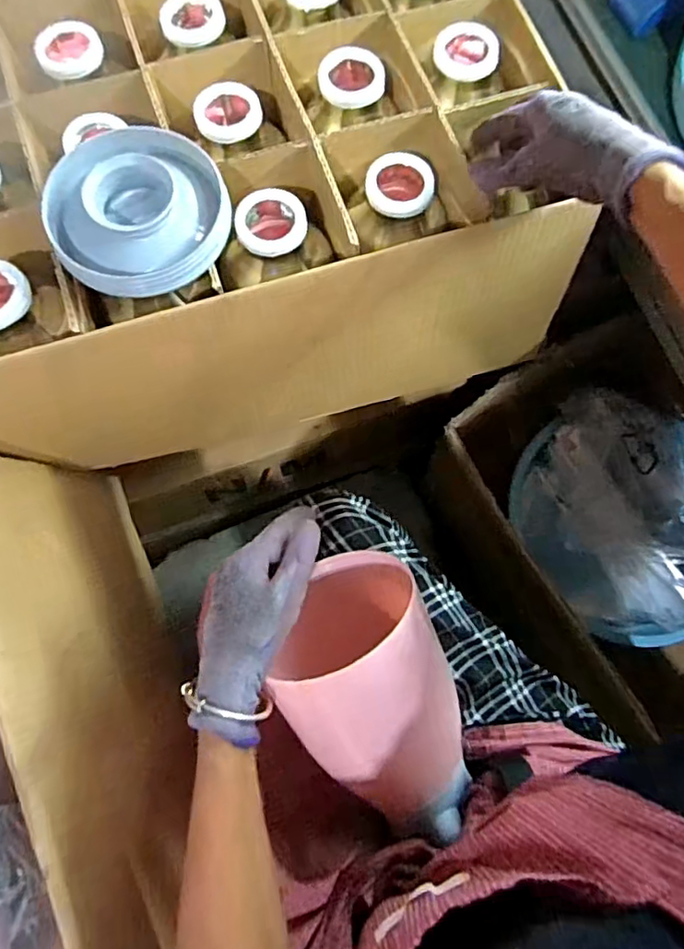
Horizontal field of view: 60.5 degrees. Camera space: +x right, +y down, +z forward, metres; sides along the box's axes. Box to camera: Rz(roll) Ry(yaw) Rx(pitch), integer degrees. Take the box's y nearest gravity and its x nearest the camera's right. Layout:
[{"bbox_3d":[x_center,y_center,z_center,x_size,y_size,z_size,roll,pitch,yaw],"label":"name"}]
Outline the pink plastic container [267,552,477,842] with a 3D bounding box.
[{"bbox_3d":[0.025,0.179,0.488,0.135,0.138,0.259,-15,118,12],"label":"pink plastic container"}]

